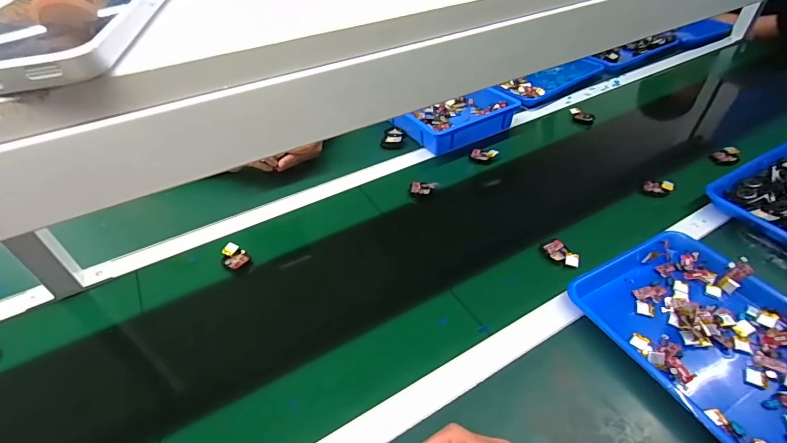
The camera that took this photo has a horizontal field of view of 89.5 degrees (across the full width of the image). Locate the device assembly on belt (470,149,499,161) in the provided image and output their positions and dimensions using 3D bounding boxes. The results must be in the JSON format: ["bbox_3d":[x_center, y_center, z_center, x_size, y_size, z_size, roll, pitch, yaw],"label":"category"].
[{"bbox_3d":[0.196,-0.144,0.859,0.060,0.016,0.026,4,42,28],"label":"device assembly on belt"}]

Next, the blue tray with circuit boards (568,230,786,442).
[{"bbox_3d":[0.424,0.156,0.498,0.250,0.039,0.334,-21,46,-18],"label":"blue tray with circuit boards"}]

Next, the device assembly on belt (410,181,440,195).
[{"bbox_3d":[0.061,-0.066,0.776,0.055,0.007,0.031,3,44,6],"label":"device assembly on belt"}]

